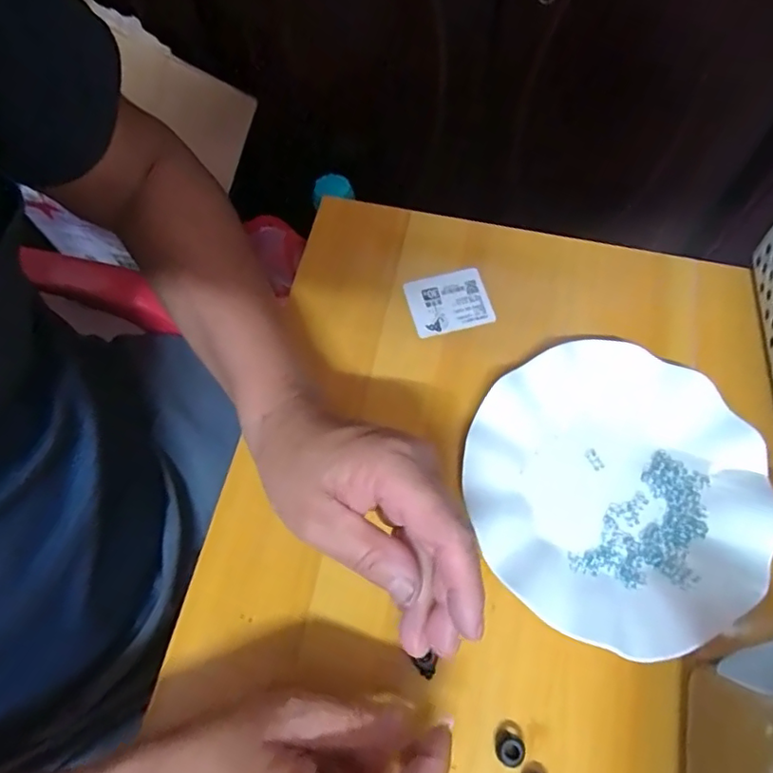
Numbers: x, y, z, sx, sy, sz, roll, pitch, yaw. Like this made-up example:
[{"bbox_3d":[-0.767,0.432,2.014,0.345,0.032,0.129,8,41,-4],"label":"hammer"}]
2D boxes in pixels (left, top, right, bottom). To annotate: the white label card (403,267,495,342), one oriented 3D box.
[{"bbox_3d":[0.047,-0.064,0.426,0.059,0.006,0.048,-15,71,-4],"label":"white label card"}]

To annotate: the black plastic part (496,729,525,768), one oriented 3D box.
[{"bbox_3d":[0.067,0.196,0.305,0.014,0.011,0.015,18,68,8],"label":"black plastic part"}]

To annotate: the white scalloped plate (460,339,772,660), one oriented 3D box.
[{"bbox_3d":[0.140,0.062,0.353,0.177,0.025,0.179,0,67,0],"label":"white scalloped plate"}]

